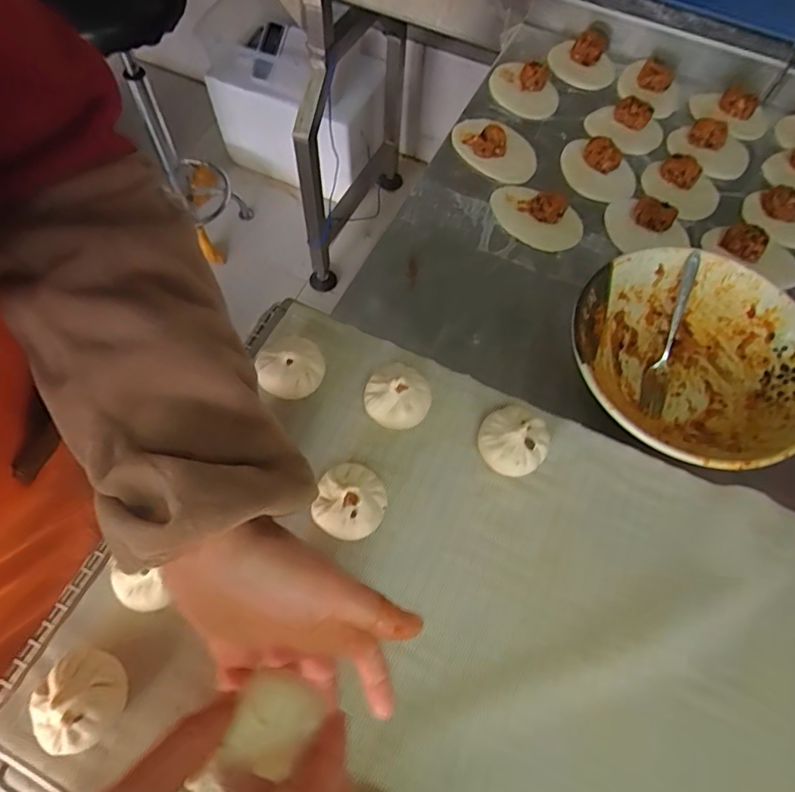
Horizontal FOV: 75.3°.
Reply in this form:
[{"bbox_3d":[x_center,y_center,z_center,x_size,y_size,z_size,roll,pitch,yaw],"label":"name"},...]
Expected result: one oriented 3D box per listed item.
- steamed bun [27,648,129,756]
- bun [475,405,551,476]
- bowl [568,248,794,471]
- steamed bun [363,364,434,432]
[{"bbox_3d":[-0.204,0.199,0.332,0.051,0.038,0.057,32,68,16],"label":"steamed bun"},{"bbox_3d":[0.092,0.037,0.418,0.056,0.038,0.052,-1,63,1],"label":"bun"},{"bbox_3d":[0.267,-0.028,0.483,0.212,0.080,0.212,1,66,-2],"label":"bowl"},{"bbox_3d":[-0.002,0.000,0.430,0.050,0.040,0.054,1,66,-2],"label":"steamed bun"}]

